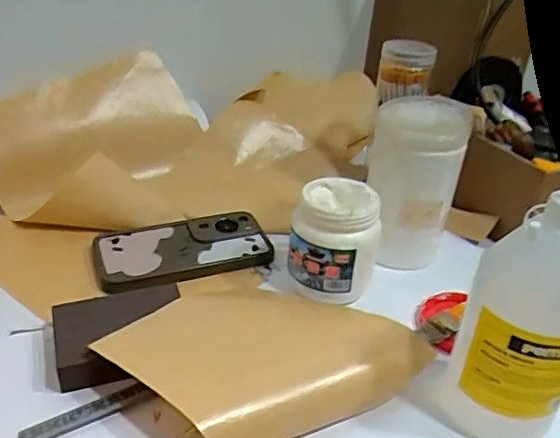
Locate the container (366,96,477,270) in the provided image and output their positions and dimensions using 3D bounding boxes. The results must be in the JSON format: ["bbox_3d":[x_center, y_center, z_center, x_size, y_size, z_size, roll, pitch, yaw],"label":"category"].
[{"bbox_3d":[0.127,-0.034,0.542,0.082,0.147,0.103,12,32,12],"label":"container"}]

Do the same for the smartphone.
[{"bbox_3d":[-0.091,0.030,0.536,0.161,0.016,0.080,-8,33,-21],"label":"smartphone"}]

